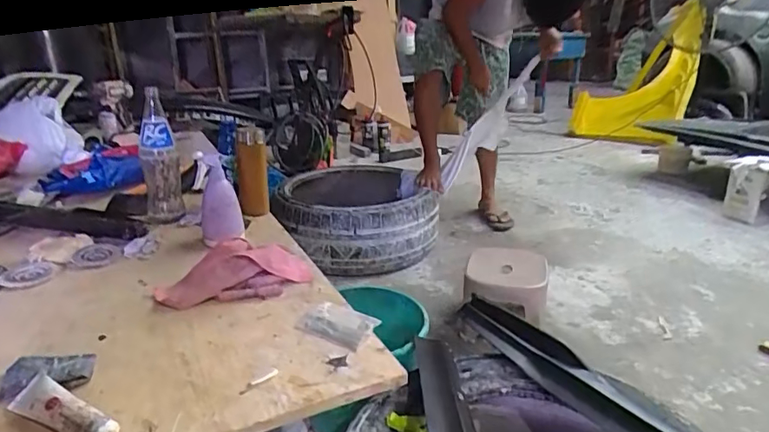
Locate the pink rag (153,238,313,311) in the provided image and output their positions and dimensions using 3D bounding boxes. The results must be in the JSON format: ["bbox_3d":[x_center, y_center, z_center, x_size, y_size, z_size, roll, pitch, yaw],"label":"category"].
[{"bbox_3d":[-0.258,0.094,0.894,0.258,0.083,0.096,-12,22,-24],"label":"pink rag"}]

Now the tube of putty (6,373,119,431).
[{"bbox_3d":[-0.375,0.231,0.601,0.173,0.032,0.037,8,23,26],"label":"tube of putty"}]

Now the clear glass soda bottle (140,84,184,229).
[{"bbox_3d":[-0.512,-0.128,1.160,0.095,0.278,0.093,-10,22,-20],"label":"clear glass soda bottle"}]

